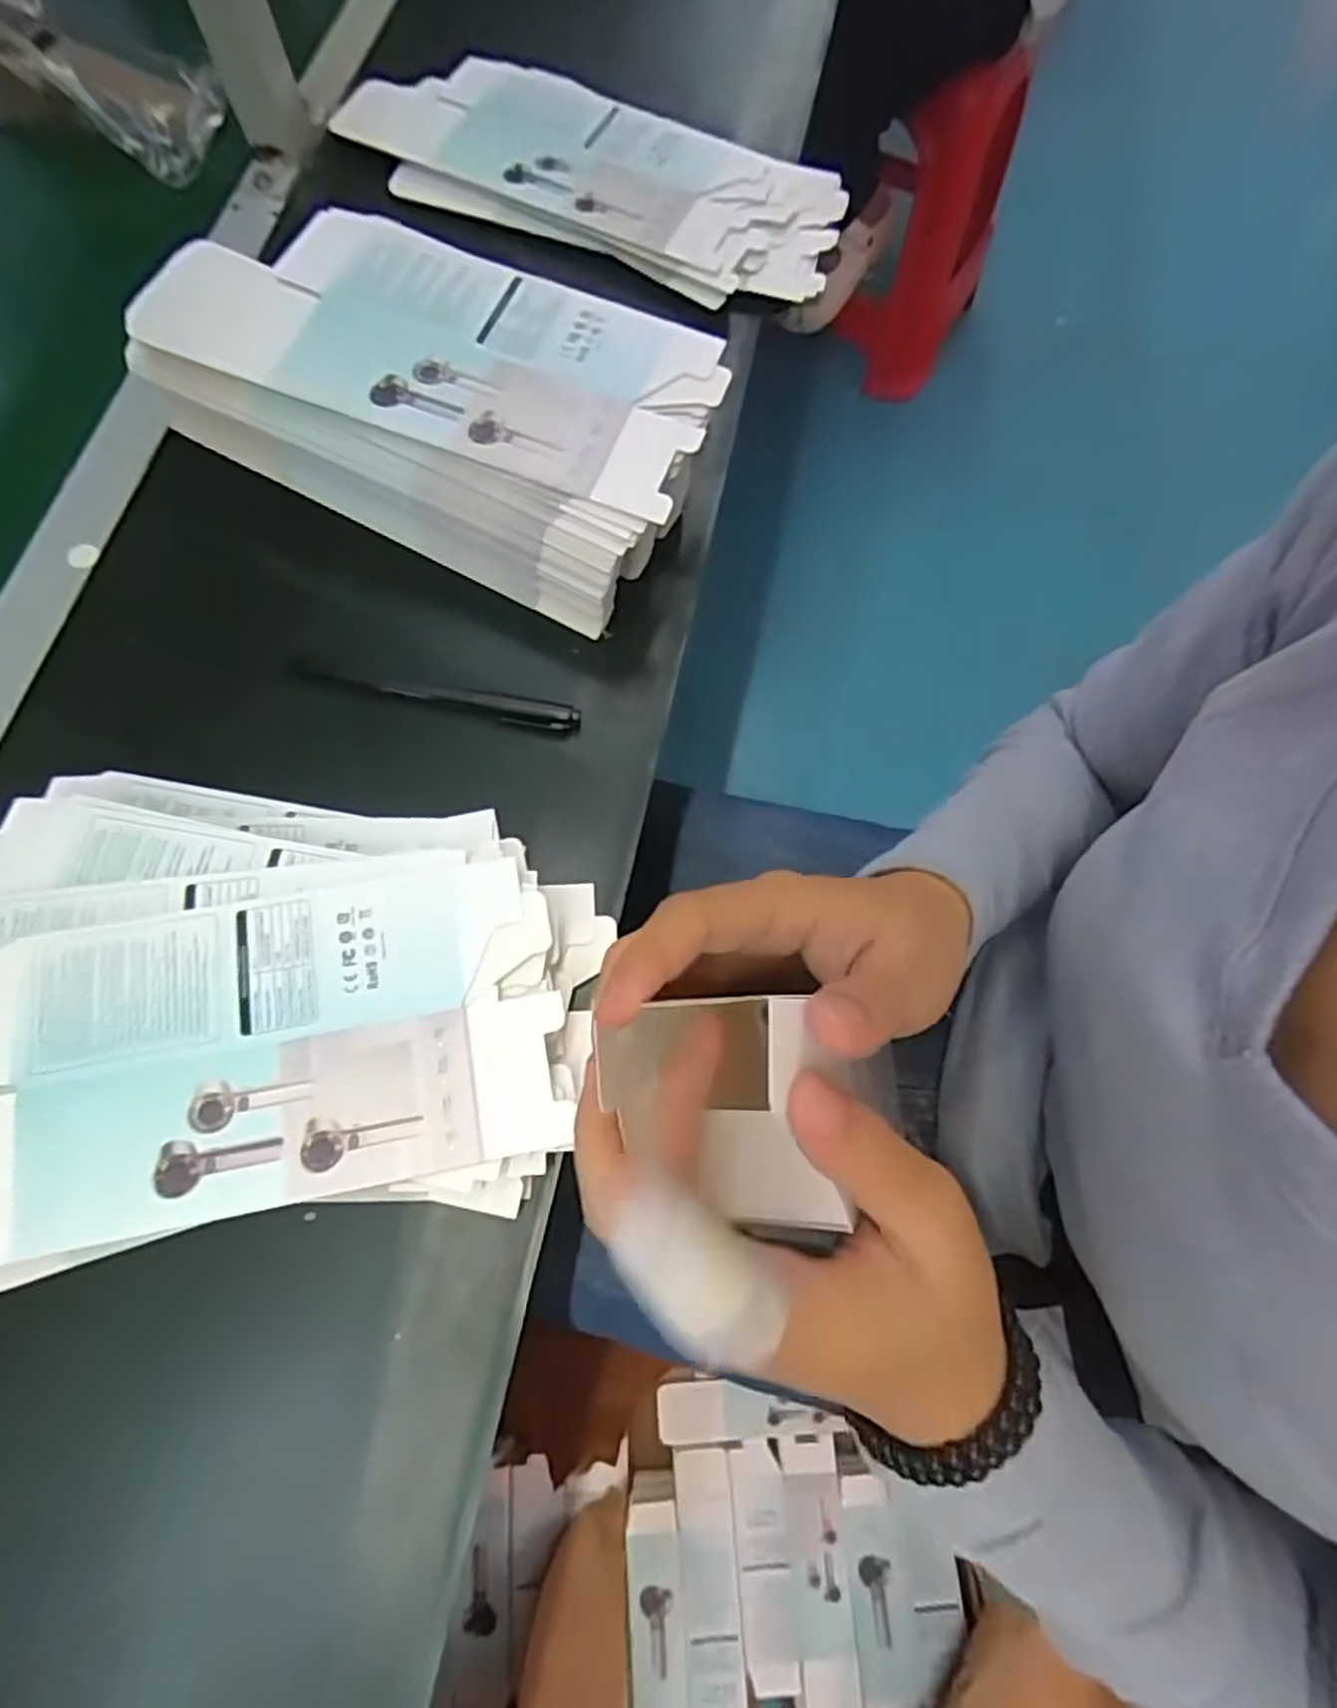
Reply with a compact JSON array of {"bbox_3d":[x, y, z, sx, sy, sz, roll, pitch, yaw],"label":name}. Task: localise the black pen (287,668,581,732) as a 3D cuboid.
[{"bbox_3d":[-0.113,-0.077,0.387,0.138,0.011,0.011,9,72,1],"label":"black pen"}]

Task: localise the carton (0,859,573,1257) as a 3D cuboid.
[{"bbox_3d":[-0.189,0.075,0.294,0.293,0.010,0.136,-6,72,-4],"label":"carton"}]

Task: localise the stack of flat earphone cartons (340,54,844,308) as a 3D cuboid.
[{"bbox_3d":[-0.049,-0.437,0.497,0.317,0.023,0.133,22,73,5],"label":"stack of flat earphone cartons"}]

